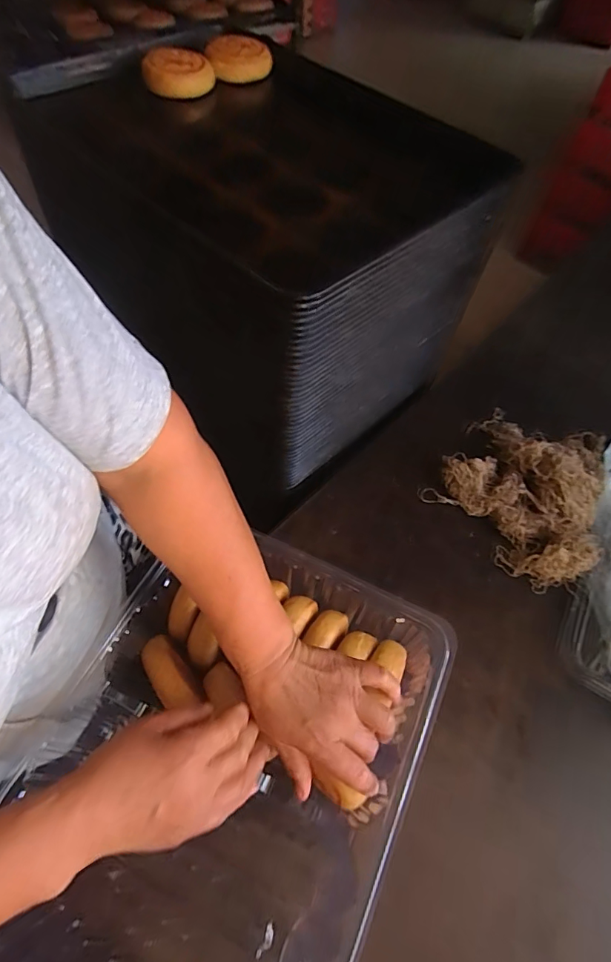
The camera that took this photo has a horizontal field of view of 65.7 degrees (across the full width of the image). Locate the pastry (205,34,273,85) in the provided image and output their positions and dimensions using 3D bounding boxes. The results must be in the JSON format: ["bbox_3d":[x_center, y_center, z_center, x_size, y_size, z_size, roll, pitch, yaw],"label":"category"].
[{"bbox_3d":[-0.102,-0.660,0.740,0.099,0.038,0.099,-5,58,-6],"label":"pastry"}]

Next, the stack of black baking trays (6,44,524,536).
[{"bbox_3d":[-0.053,-0.322,0.704,0.498,0.330,0.470,40,64,21],"label":"stack of black baking trays"}]

